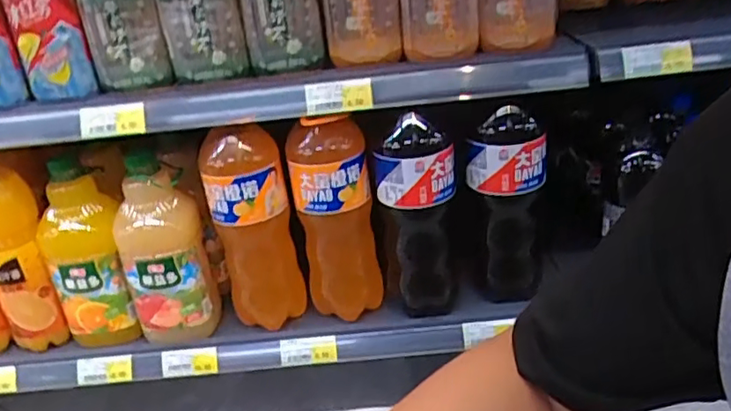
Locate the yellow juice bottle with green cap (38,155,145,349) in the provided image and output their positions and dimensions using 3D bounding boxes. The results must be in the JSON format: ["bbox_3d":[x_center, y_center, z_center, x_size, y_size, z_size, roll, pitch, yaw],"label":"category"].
[{"bbox_3d":[-0.414,0.082,0.899,0.121,0.277,0.096,-24,34,-29],"label":"yellow juice bottle with green cap"}]

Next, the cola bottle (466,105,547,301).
[{"bbox_3d":[0.205,0.012,0.873,0.100,0.326,0.083,5,31,19],"label":"cola bottle"}]

